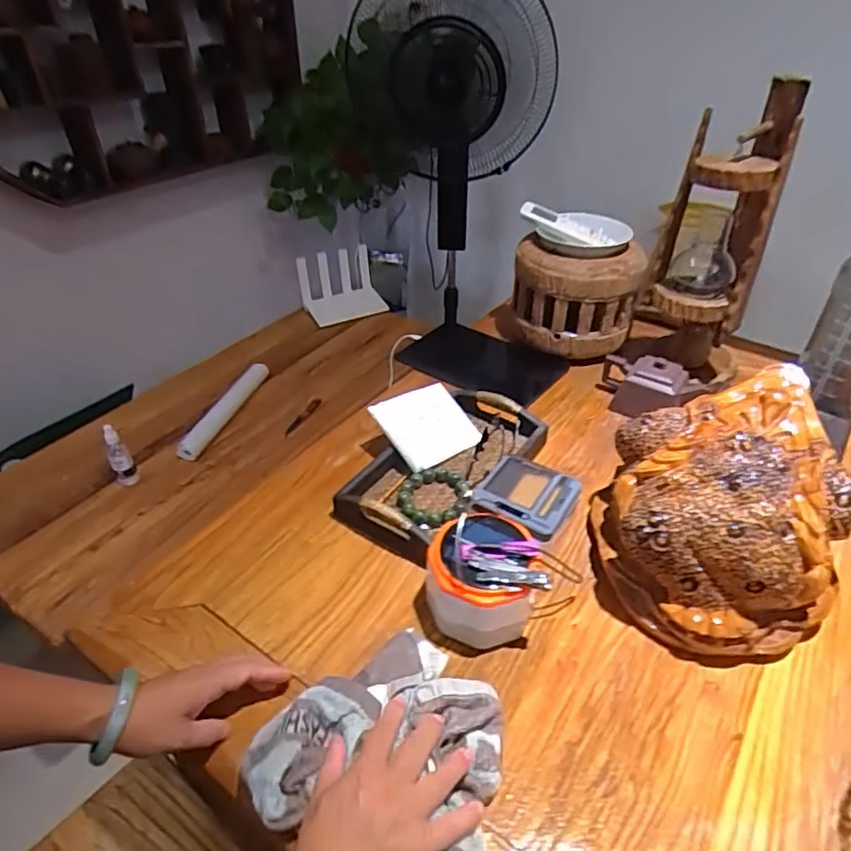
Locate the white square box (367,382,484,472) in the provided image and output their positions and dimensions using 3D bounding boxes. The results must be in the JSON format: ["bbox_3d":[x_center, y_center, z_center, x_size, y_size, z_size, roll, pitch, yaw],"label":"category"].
[{"bbox_3d":[0.003,-0.001,0.790,0.116,0.014,0.111,-28,76,-26],"label":"white square box"}]

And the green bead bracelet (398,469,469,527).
[{"bbox_3d":[0.009,0.087,0.717,0.077,0.012,0.096,14,40,16],"label":"green bead bracelet"}]

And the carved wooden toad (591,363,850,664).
[{"bbox_3d":[0.309,0.085,0.600,0.233,0.174,0.240,-2,38,-4],"label":"carved wooden toad"}]

